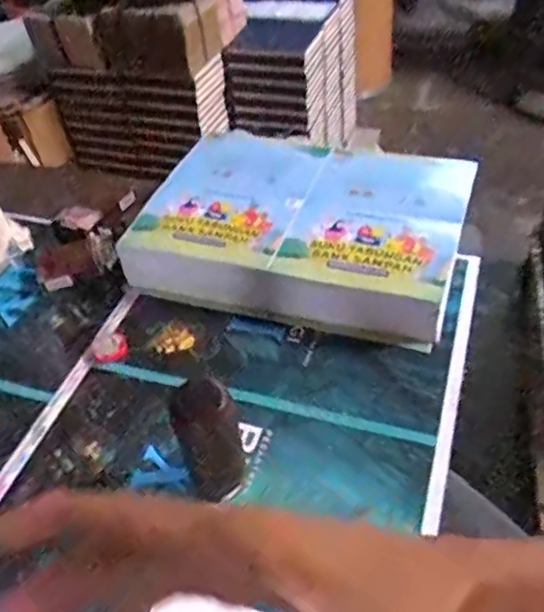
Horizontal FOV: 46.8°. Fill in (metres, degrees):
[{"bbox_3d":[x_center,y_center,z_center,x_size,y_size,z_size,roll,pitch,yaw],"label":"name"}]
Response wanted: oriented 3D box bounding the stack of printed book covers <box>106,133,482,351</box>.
[{"bbox_3d":[0.029,-0.081,0.627,0.303,0.067,0.213,10,47,18],"label":"stack of printed book covers"}]

